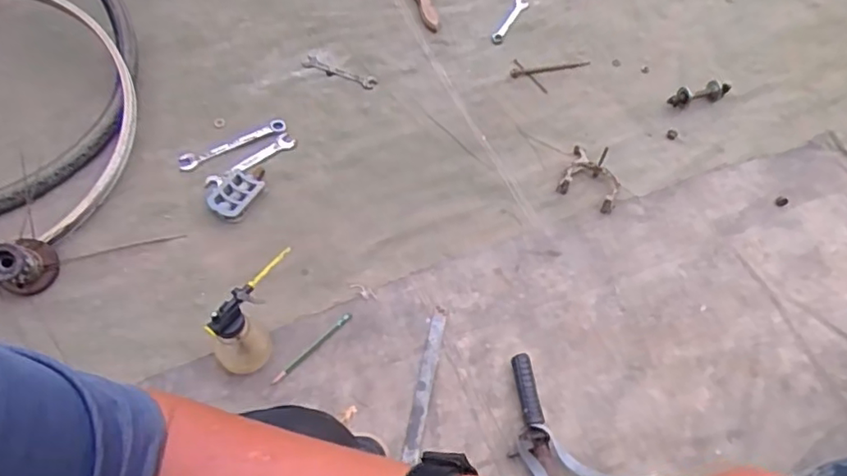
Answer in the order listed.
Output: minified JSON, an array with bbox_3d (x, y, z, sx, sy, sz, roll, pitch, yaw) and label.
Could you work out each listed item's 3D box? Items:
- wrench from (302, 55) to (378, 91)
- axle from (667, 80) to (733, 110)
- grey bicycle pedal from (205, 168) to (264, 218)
[{"bbox_3d":[-0.172,-0.342,1.200,0.157,0.008,0.031,20,80,4],"label":"wrench"},{"bbox_3d":[0.545,-0.286,1.131,0.134,0.032,0.037,-19,63,-11],"label":"axle"},{"bbox_3d":[-0.324,-0.079,1.030,0.073,0.035,0.118,39,67,18],"label":"grey bicycle pedal"}]

